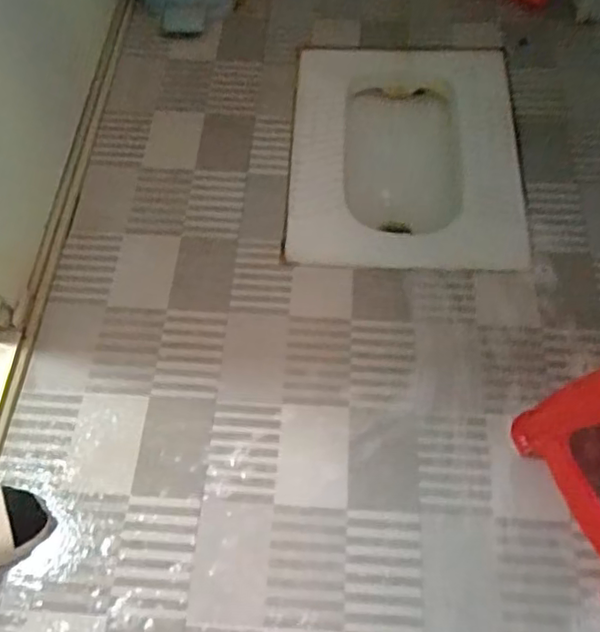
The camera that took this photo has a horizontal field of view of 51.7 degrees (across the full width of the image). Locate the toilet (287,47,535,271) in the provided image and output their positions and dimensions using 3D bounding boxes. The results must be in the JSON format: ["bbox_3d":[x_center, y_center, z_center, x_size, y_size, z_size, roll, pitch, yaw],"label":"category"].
[{"bbox_3d":[0.198,-0.263,1.263,0.422,0.227,0.540,2,61,5],"label":"toilet"}]

